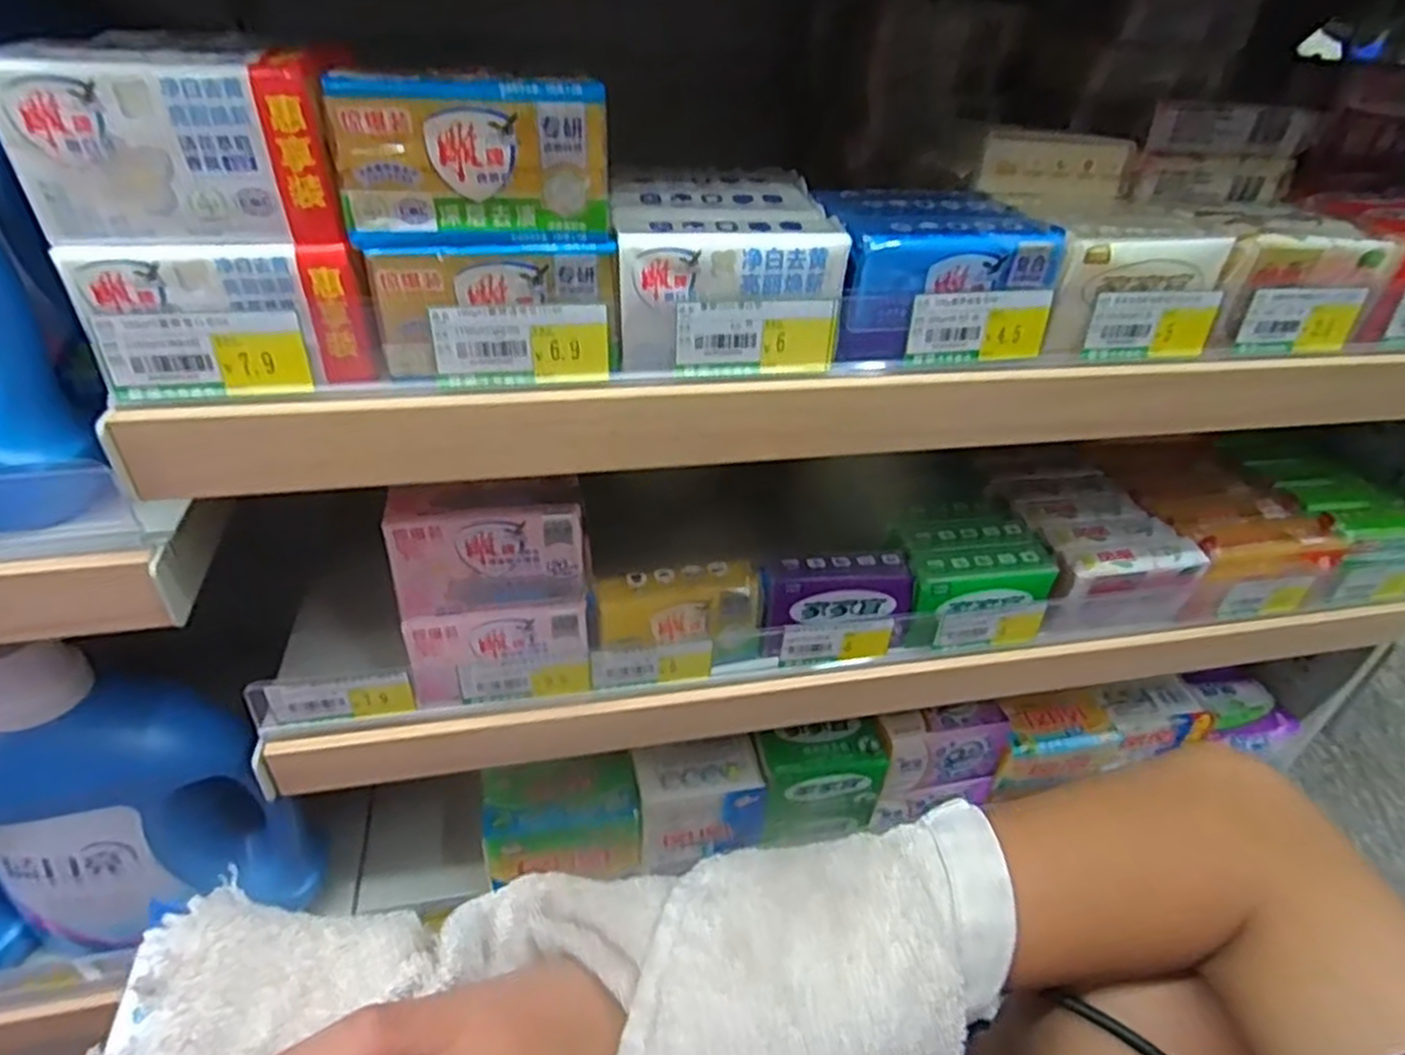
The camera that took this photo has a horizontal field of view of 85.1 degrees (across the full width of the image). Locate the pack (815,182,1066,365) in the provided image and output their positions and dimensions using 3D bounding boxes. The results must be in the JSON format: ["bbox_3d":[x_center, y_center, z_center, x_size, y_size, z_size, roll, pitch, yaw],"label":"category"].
[{"bbox_3d":[0.120,-0.142,0.422,0.114,0.063,0.092,-3,38,-10],"label":"pack"}]

